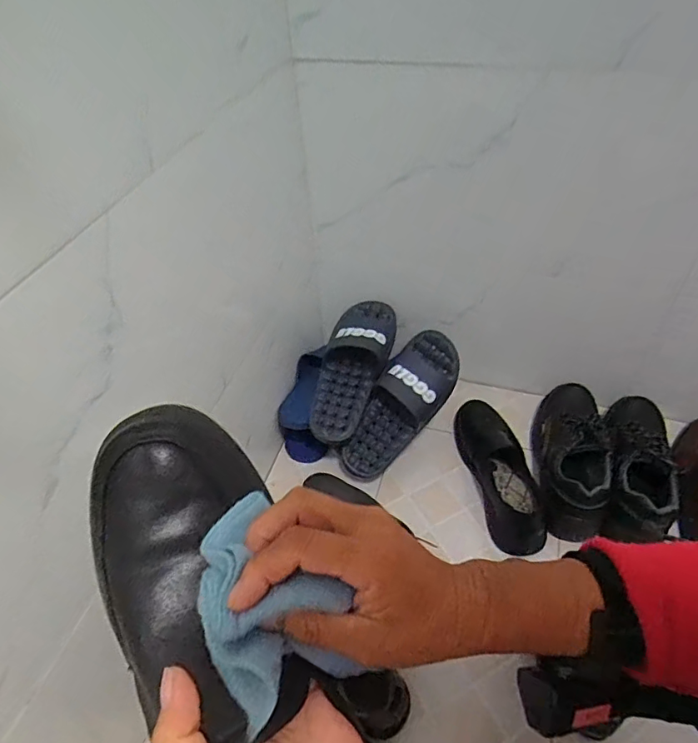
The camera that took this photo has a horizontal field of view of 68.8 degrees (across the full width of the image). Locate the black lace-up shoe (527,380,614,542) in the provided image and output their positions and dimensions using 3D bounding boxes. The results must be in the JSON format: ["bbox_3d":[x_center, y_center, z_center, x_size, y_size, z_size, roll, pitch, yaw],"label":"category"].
[{"bbox_3d":[0.375,0.138,0.868,0.099,0.128,0.287,10,51,7],"label":"black lace-up shoe"}]

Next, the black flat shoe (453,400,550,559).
[{"bbox_3d":[0.258,0.162,0.870,0.098,0.068,0.277,-7,46,-2],"label":"black flat shoe"}]

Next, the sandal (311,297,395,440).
[{"bbox_3d":[0.009,-0.016,0.865,0.115,0.068,0.277,14,67,17],"label":"sandal"}]

